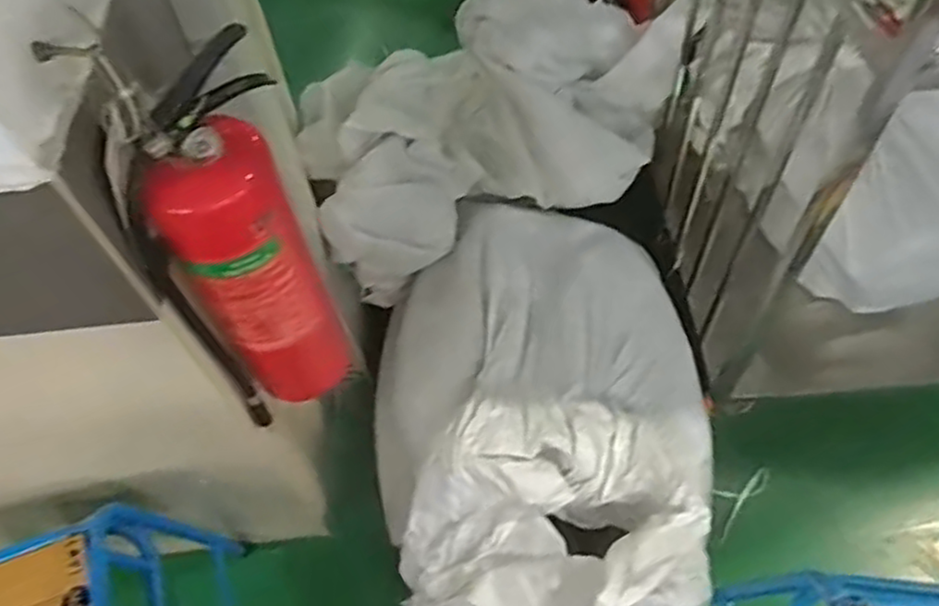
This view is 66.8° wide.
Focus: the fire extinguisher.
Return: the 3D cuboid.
[{"bbox_3d":[-0.246,-0.050,0.769,0.147,0.487,0.117,-9,57,-1],"label":"fire extinguisher"}]

